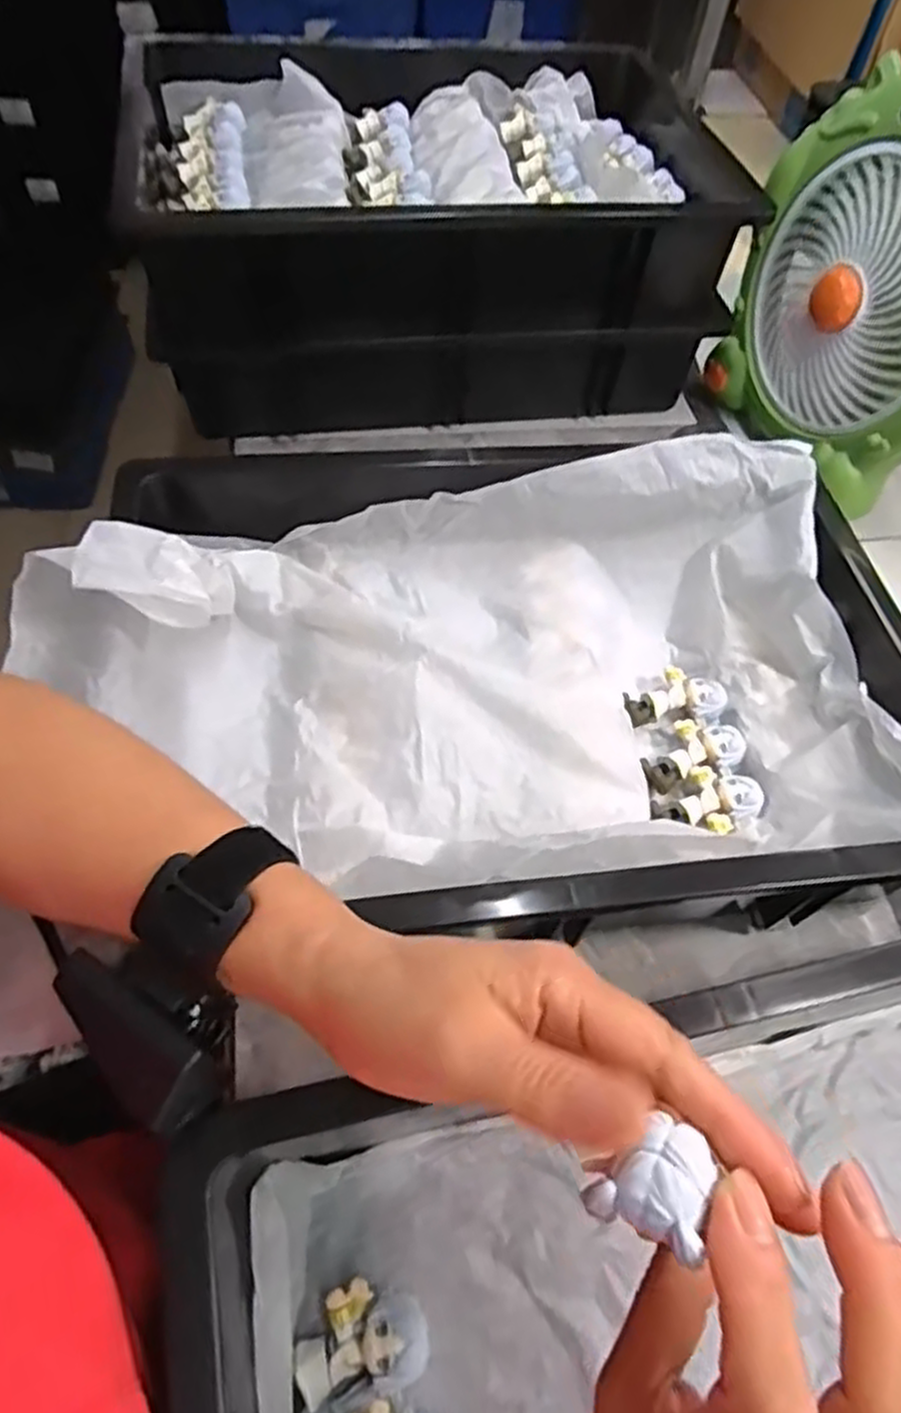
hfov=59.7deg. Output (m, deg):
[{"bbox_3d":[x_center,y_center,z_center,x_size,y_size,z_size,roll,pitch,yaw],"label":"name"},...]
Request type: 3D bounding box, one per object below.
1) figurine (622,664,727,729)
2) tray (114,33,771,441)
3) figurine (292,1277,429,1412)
[{"bbox_3d":[0.138,-0.007,0.494,0.064,0.019,0.032,-2,56,-5],"label":"figurine"},{"bbox_3d":[-0.033,-0.446,0.731,0.477,0.187,0.439,-4,56,-7],"label":"tray"},{"bbox_3d":[-0.036,0.249,0.306,0.052,0.022,0.038,-15,58,-14],"label":"figurine"}]

